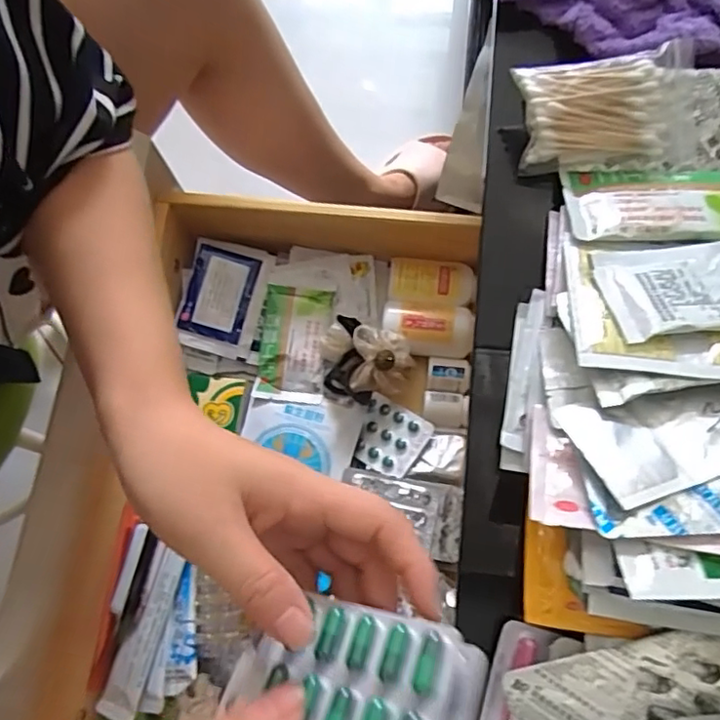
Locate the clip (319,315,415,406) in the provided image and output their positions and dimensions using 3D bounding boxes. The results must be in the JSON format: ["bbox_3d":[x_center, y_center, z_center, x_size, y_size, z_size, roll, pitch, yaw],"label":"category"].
[{"bbox_3d":[0.002,0.003,0.475,0.072,0.040,0.059,16,77,5],"label":"clip"}]

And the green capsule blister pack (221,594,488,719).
[{"bbox_3d":[-0.005,0.122,0.221,0.093,0.017,0.056,3,56,28],"label":"green capsule blister pack"}]

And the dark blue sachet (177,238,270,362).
[{"bbox_3d":[-0.116,-0.054,0.498,0.063,0.017,0.094,15,82,-16],"label":"dark blue sachet"}]

